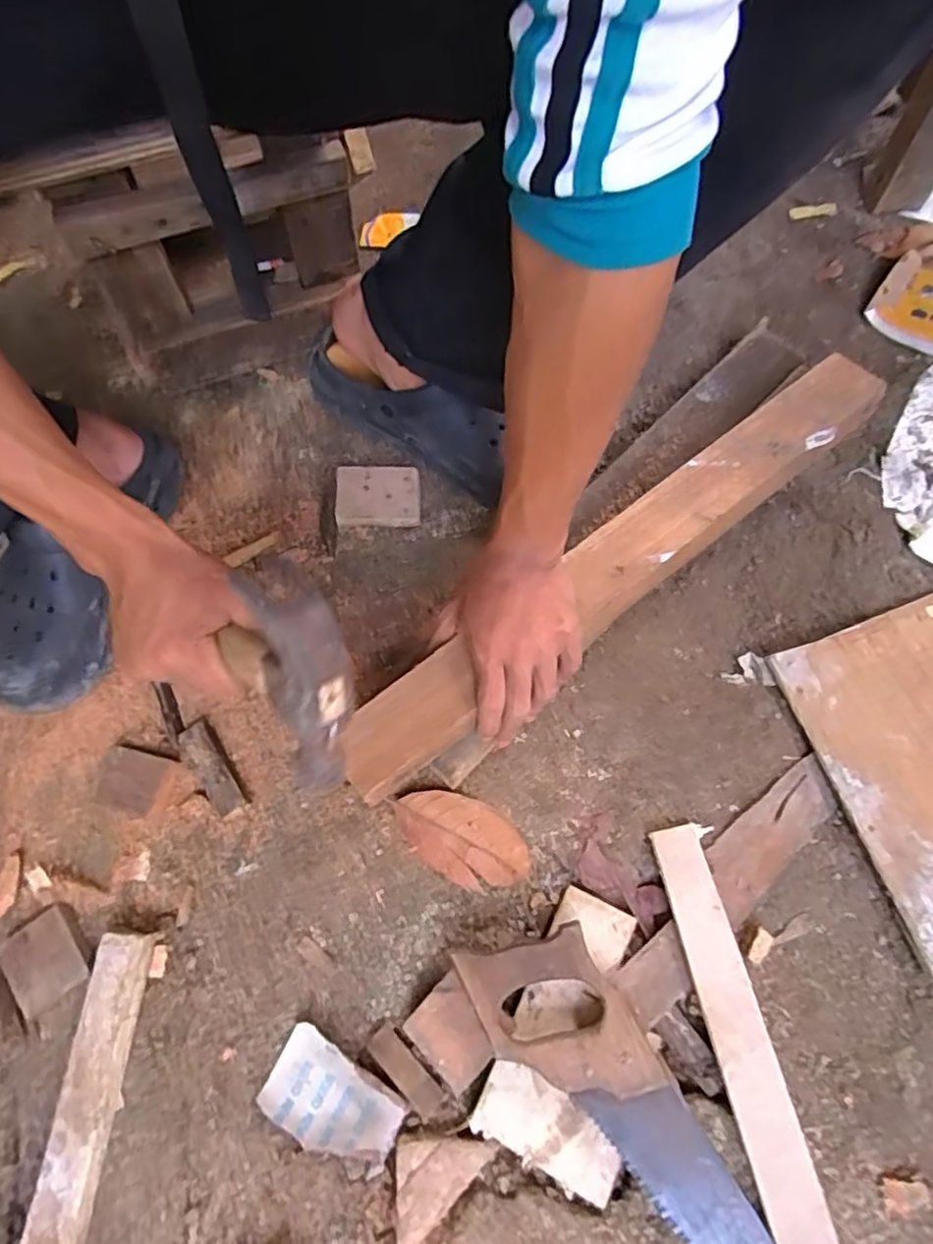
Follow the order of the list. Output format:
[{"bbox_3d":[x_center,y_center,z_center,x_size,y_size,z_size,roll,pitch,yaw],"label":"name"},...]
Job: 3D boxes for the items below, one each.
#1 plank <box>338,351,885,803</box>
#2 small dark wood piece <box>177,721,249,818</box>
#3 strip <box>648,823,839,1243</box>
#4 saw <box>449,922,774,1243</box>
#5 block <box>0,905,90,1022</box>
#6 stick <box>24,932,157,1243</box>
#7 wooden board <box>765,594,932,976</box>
[{"bbox_3d":[0.134,-0.055,0.546,0.555,0.033,0.072,-36,71,-13],"label":"plank"},{"bbox_3d":[-0.209,0.123,0.552,0.028,0.022,0.083,-33,70,-11],"label":"small dark wood piece"},{"bbox_3d":[0.209,0.357,0.444,0.042,0.011,0.428,-9,66,-10],"label":"strip"},{"bbox_3d":[0.148,0.380,0.435,0.087,0.028,0.410,-36,71,-12],"label":"saw"},{"bbox_3d":[-0.317,0.256,0.503,0.053,0.020,0.060,-36,71,-12],"label":"block"},{"bbox_3d":[-0.264,0.374,0.448,0.033,0.034,0.299,4,68,4],"label":"stick"},{"bbox_3d":[0.380,0.119,0.537,0.169,0.017,0.263,-17,68,-5],"label":"wooden board"}]

